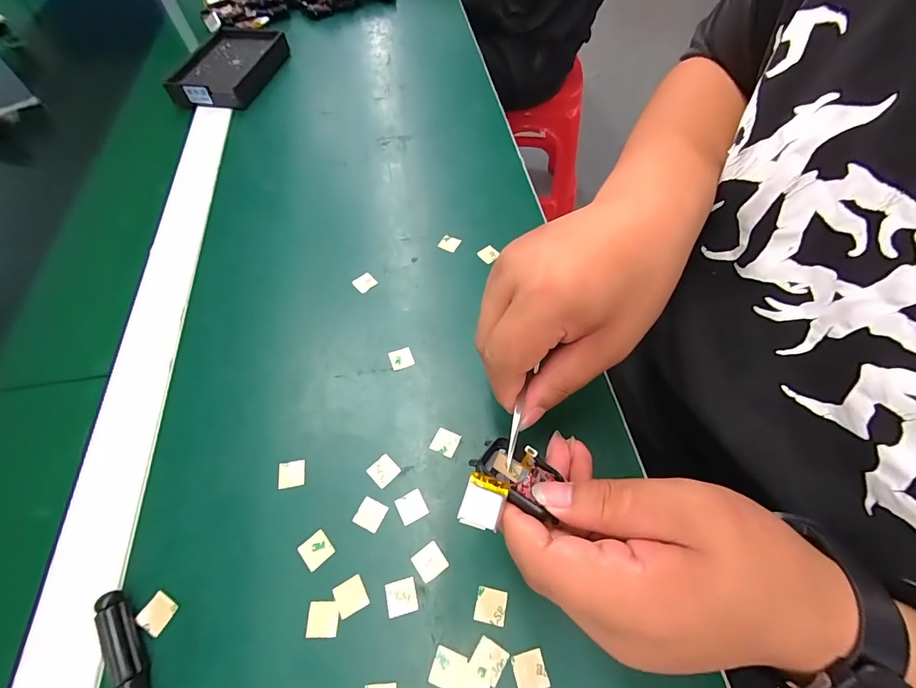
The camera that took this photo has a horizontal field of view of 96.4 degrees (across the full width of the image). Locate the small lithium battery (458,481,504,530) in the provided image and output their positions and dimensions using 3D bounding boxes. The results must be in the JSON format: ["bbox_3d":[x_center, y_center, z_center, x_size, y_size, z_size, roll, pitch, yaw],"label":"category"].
[{"bbox_3d":[0.010,0.073,0.186,0.017,0.004,0.016,19,79,7],"label":"small lithium battery"}]

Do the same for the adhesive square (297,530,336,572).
[{"bbox_3d":[-0.079,0.114,0.226,0.015,0.004,0.016,-39,65,-20],"label":"adhesive square"}]

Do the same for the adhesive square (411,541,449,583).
[{"bbox_3d":[-0.015,0.118,0.222,0.016,0.004,0.016,-33,63,-17],"label":"adhesive square"}]

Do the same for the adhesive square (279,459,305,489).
[{"bbox_3d":[-0.101,0.078,0.249,0.015,0.004,0.016,-9,58,-3],"label":"adhesive square"}]

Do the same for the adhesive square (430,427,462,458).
[{"bbox_3d":[-0.008,0.061,0.257,0.015,0.004,0.016,20,61,14],"label":"adhesive square"}]

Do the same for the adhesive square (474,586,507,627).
[{"bbox_3d":[0.017,0.136,0.213,0.015,0.004,0.016,10,58,5],"label":"adhesive square"}]

